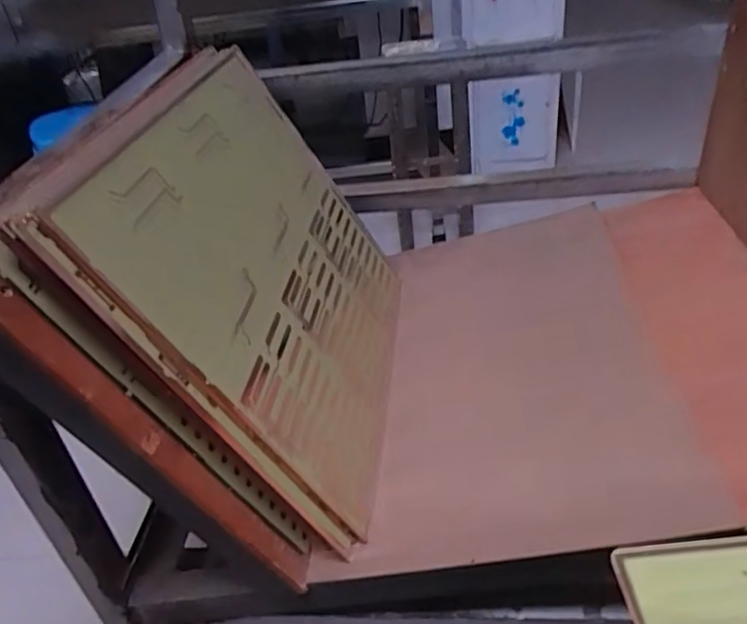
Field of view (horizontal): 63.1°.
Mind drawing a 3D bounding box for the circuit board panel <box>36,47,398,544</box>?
[{"bbox_3d":[-0.105,-0.072,0.746,0.017,0.429,0.540,-24,31,25],"label":"circuit board panel"}]

